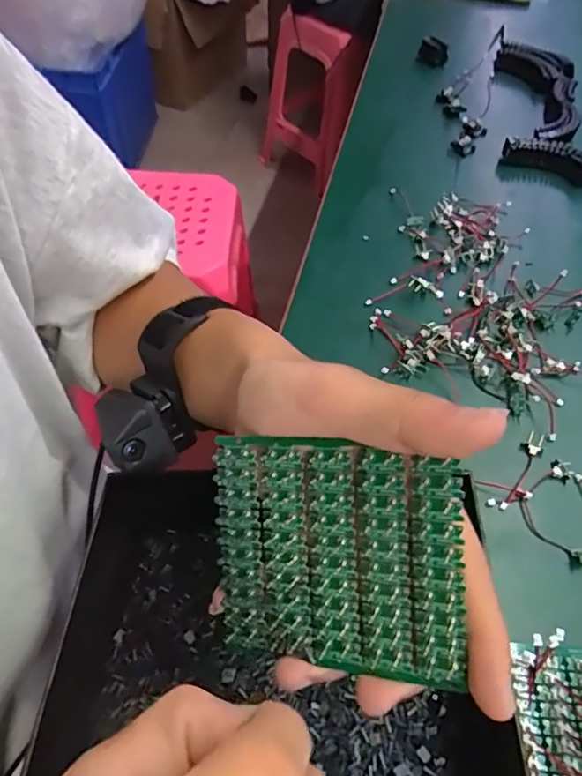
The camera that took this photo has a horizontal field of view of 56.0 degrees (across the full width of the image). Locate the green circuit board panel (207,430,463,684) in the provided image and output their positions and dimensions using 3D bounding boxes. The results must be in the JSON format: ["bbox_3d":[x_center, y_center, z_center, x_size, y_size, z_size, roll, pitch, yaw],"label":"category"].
[{"bbox_3d":[0.014,0.059,0.191,0.086,0.004,0.078,1,94,22],"label":"green circuit board panel"}]

